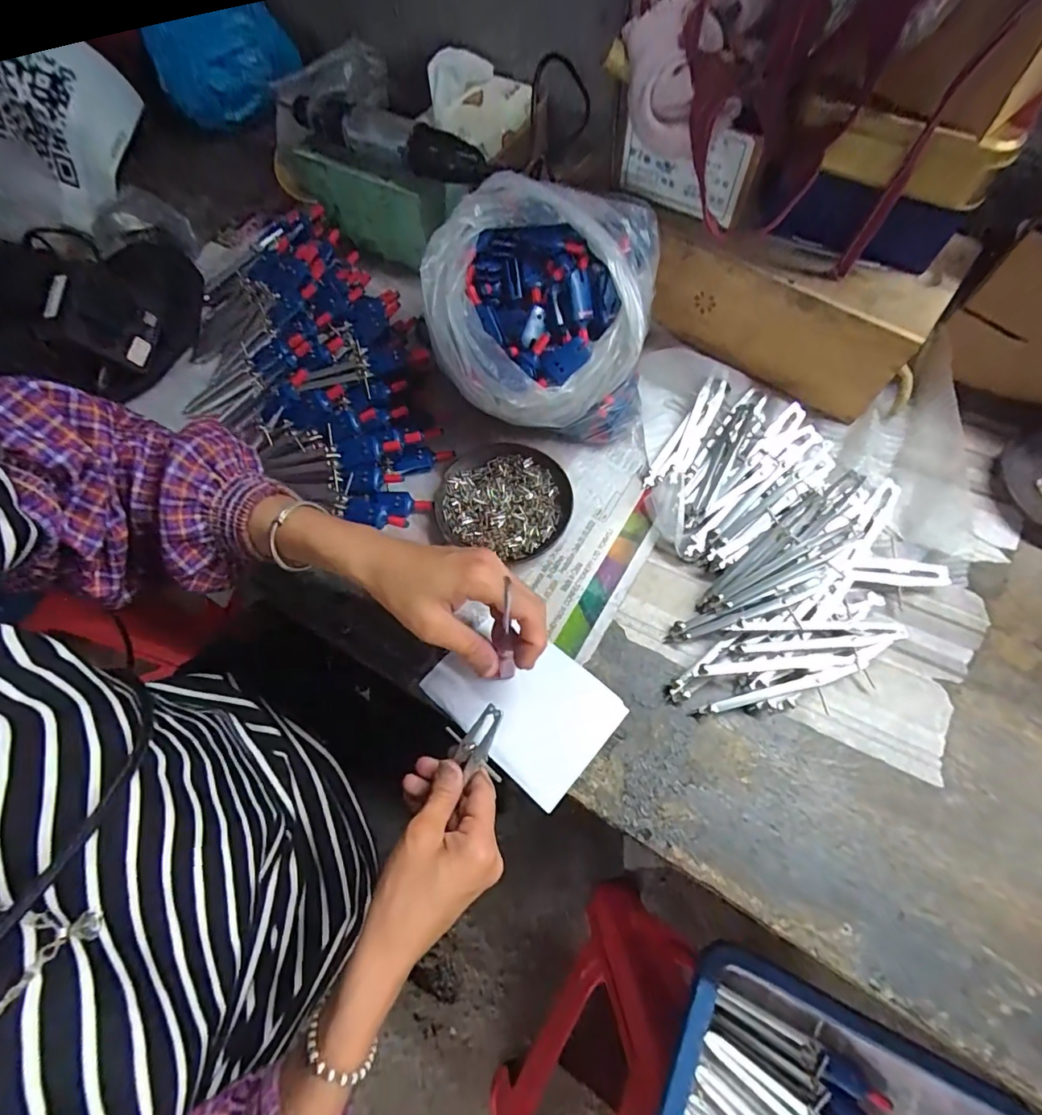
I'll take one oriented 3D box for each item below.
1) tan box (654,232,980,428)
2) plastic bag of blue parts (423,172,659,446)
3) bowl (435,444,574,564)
[{"bbox_3d":[0.246,-0.240,0.479,0.225,0.109,0.124,32,72,15],"label":"tan box"},{"bbox_3d":[0.013,-0.199,0.445,0.187,0.134,0.177,6,67,5],"label":"plastic bag of blue parts"},{"bbox_3d":[-0.013,-0.050,0.463,0.114,0.022,0.106,-1,67,2],"label":"bowl"}]

